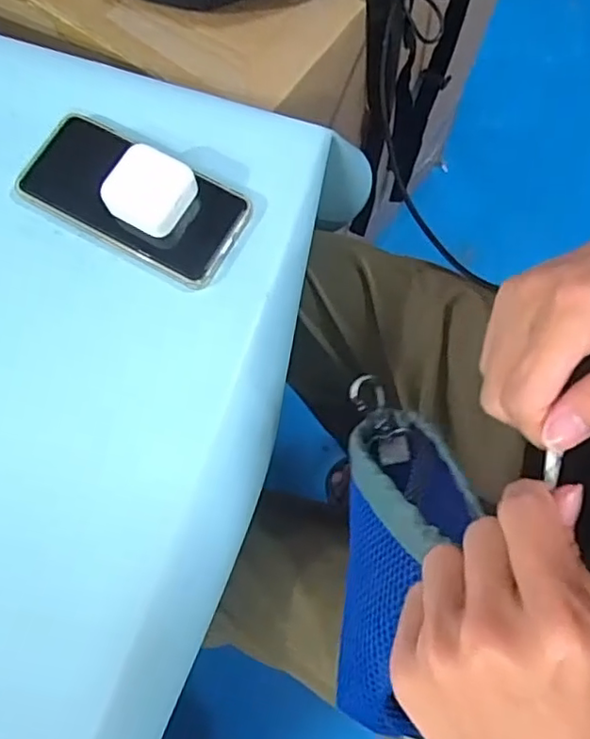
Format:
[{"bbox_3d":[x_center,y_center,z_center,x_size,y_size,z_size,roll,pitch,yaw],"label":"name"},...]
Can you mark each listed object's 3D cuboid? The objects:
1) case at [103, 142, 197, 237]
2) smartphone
[{"bbox_3d":[-0.103,-0.127,0.425,0.055,0.028,0.052,26,76,8],"label":"case"},{"bbox_3d":[-0.119,-0.128,0.434,0.169,0.010,0.081,29,76,8],"label":"smartphone"}]

